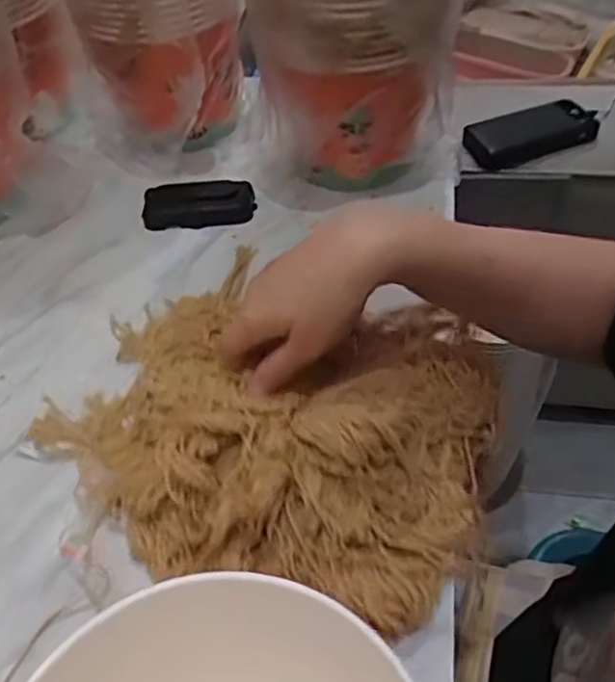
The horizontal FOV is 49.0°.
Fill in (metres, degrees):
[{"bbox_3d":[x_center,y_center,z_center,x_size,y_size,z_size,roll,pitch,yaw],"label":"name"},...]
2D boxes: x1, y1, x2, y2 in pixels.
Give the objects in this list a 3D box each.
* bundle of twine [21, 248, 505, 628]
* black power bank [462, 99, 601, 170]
[{"bbox_3d":[-0.030,0.040,0.468,0.296,0.061,0.267,10,50,13],"label":"bundle of twine"},{"bbox_3d":[0.286,-0.261,0.842,0.163,0.035,0.076,-15,49,-9],"label":"black power bank"}]

